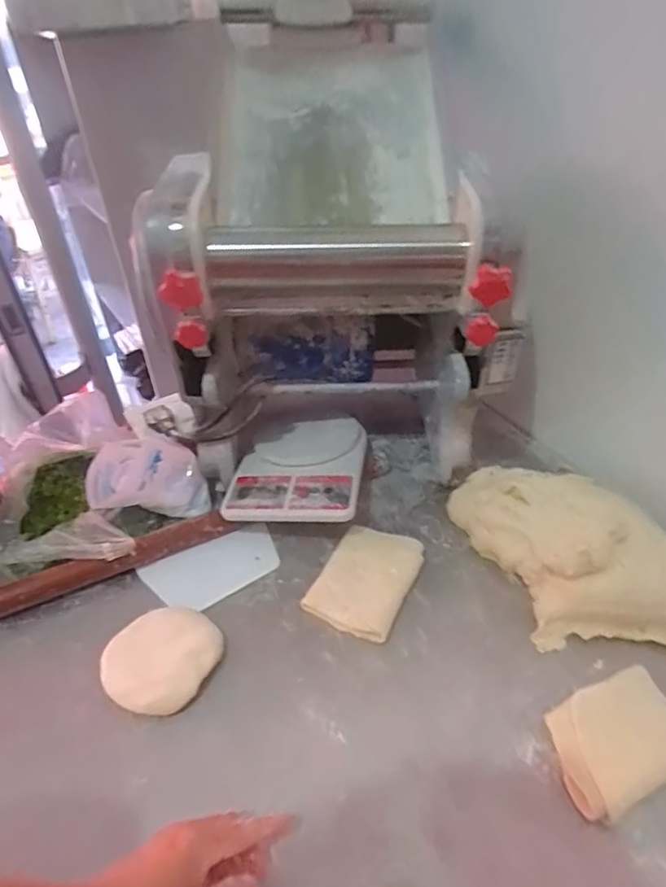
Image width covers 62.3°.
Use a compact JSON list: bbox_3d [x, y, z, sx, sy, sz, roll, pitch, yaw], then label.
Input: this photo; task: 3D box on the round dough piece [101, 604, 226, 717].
[{"bbox_3d":[-0.164,0.209,0.536,0.098,0.034,0.102,-1,43,1],"label":"round dough piece"}]

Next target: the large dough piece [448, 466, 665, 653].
[{"bbox_3d":[0.259,0.117,0.581,0.170,0.095,0.294,-31,51,-28],"label":"large dough piece"}]

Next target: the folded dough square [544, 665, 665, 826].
[{"bbox_3d":[0.252,0.256,0.480,0.133,0.020,0.086,-18,46,-17],"label":"folded dough square"}]

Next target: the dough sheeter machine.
[{"bbox_3d":[-0.009,-0.196,0.655,0.312,0.374,0.349,-2,43,-1],"label":"dough sheeter machine"}]

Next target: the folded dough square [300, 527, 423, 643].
[{"bbox_3d":[0.037,0.145,0.601,0.093,0.036,0.128,20,47,21],"label":"folded dough square"}]

